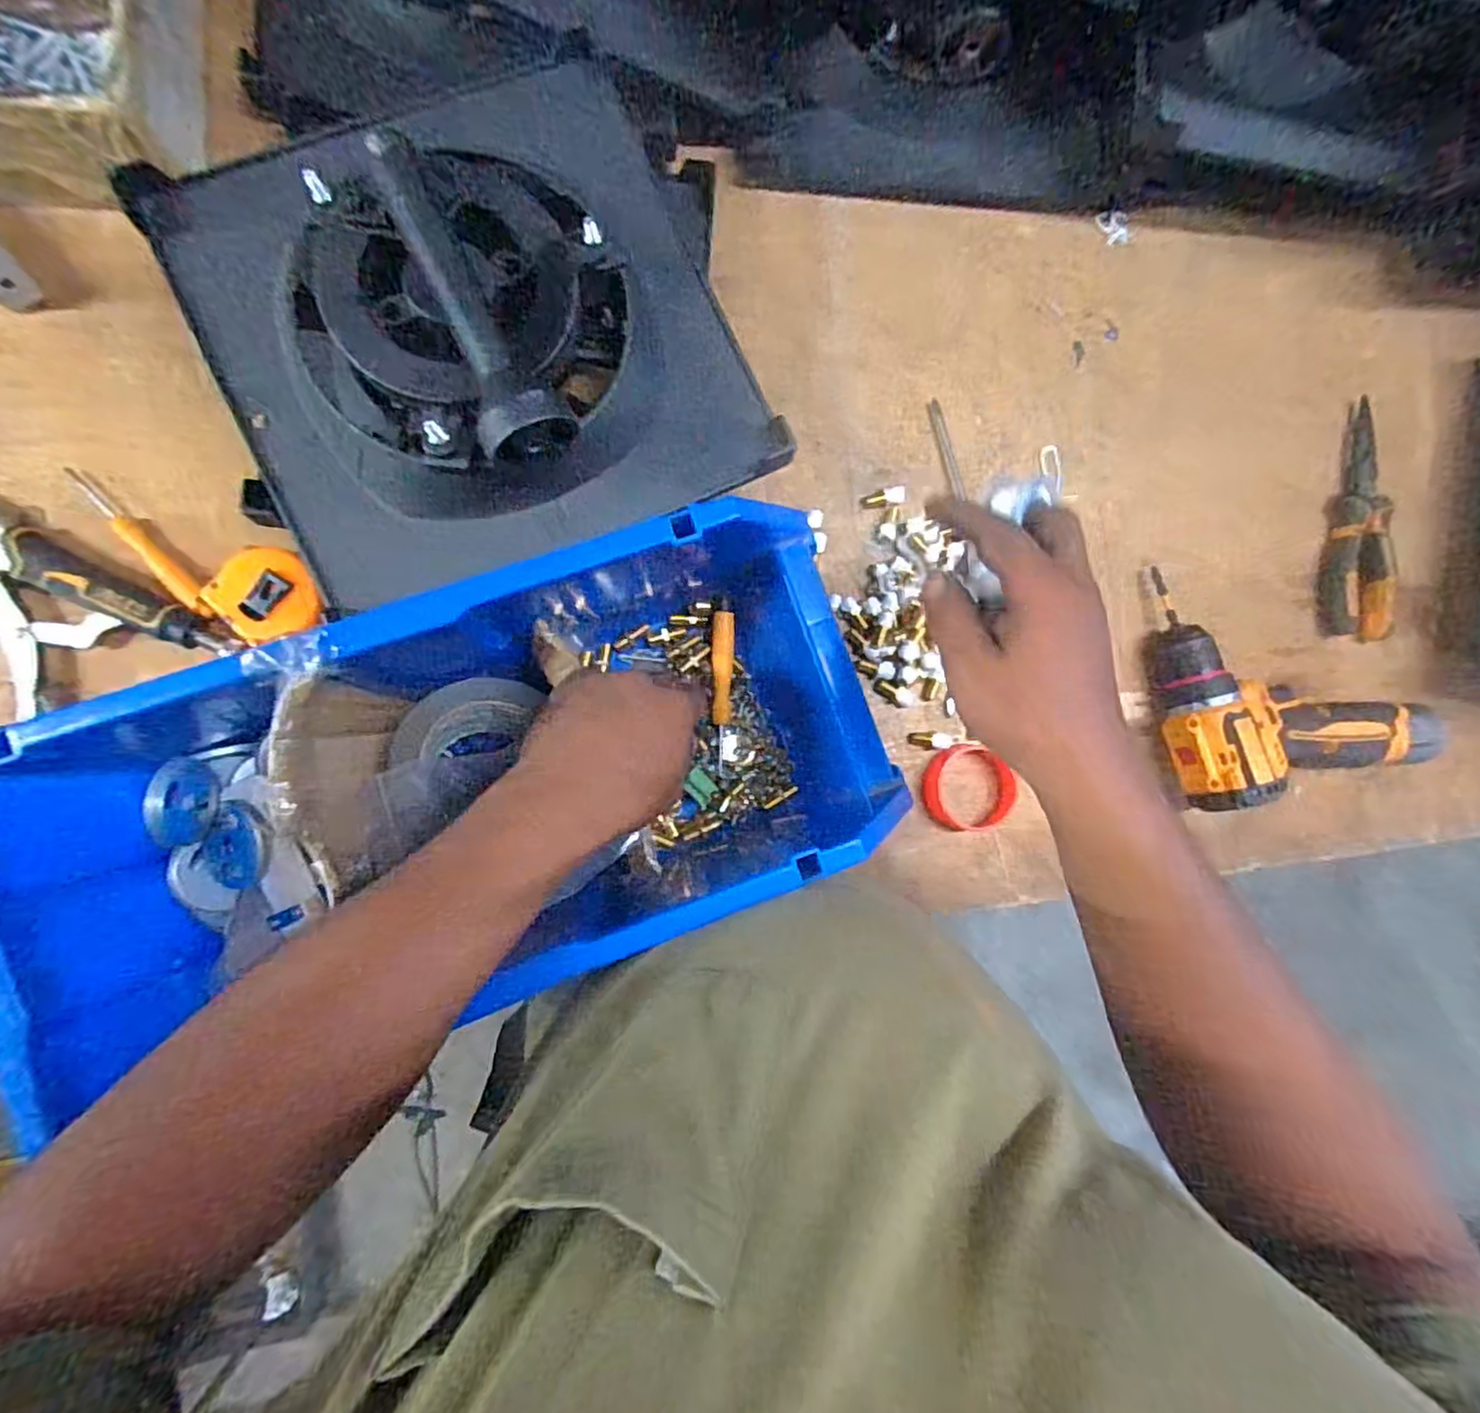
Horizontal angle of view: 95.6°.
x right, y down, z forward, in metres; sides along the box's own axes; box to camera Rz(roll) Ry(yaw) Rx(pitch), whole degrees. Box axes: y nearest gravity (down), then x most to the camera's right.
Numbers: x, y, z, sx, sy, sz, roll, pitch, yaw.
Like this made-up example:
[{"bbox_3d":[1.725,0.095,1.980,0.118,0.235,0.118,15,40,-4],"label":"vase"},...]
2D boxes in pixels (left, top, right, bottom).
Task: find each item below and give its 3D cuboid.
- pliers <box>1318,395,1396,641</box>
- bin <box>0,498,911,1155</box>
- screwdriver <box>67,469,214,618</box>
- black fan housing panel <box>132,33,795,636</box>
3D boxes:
[{"bbox_3d":[0.529,-0.161,0.572,0.056,0.020,0.201,8,85,-7],"label":"pliers"},{"bbox_3d":[-0.145,0.035,0.389,0.452,0.173,0.216,-19,89,-21],"label":"bin"},{"bbox_3d":[-0.408,-0.112,0.455,0.016,0.013,0.133,-42,92,-8],"label":"screwdriver"},{"bbox_3d":[-0.156,-0.228,0.379,0.298,0.093,0.279,-24,91,-8],"label":"black fan housing panel"}]

